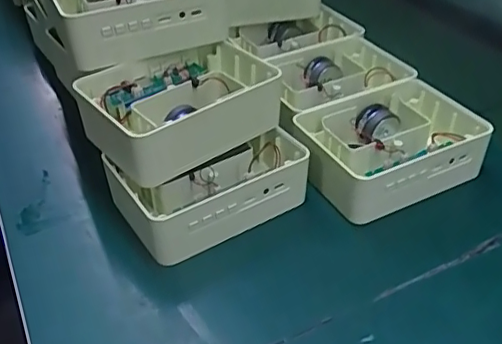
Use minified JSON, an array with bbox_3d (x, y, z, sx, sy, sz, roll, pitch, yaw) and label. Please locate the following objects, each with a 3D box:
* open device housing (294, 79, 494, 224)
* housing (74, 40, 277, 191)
[{"bbox_3d":[0.118,-0.019,0.501,0.156,0.056,0.105,-18,40,-20],"label":"open device housing"},{"bbox_3d":[-0.057,-0.052,0.468,0.154,0.048,0.123,-26,45,-30],"label":"housing"}]

